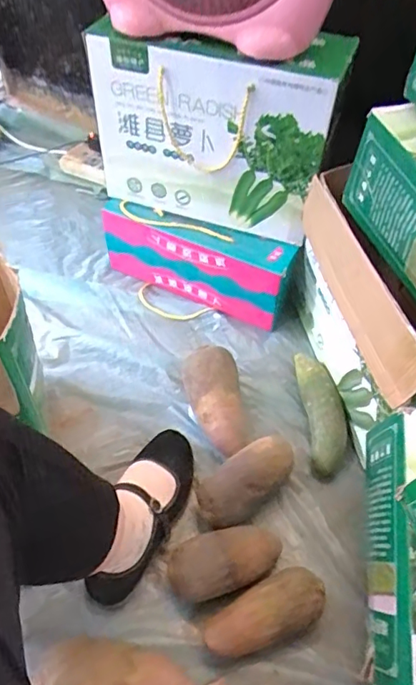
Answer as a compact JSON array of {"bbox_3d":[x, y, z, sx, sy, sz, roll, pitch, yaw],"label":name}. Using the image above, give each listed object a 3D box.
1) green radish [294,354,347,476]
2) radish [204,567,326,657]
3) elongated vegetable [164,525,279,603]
[{"bbox_3d":[0.175,0.099,0.809,0.058,0.051,0.194,-3,52,-3],"label":"green radish"},{"bbox_3d":[0.067,0.323,0.624,0.149,0.057,0.066,-23,56,-17],"label":"radish"},{"bbox_3d":[0.022,0.272,0.653,0.139,0.062,0.068,-17,54,-13],"label":"elongated vegetable"}]

